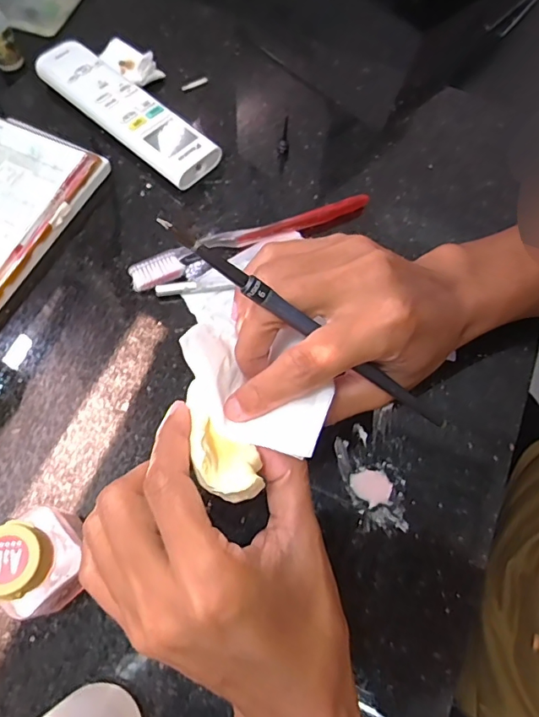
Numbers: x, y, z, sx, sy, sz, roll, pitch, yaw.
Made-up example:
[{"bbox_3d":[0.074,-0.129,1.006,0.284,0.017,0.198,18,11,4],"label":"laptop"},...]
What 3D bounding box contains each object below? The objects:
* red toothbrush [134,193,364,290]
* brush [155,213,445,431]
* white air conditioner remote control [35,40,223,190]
[{"bbox_3d":[-0.013,-0.093,0.357,0.187,0.011,0.025,-23,70,-12],"label":"red toothbrush"},{"bbox_3d":[0.024,-0.009,0.211,0.165,0.005,0.006,33,65,-25],"label":"brush"},{"bbox_3d":[-0.118,-0.202,0.392,0.173,0.023,0.045,40,71,13],"label":"white air conditioner remote control"}]

